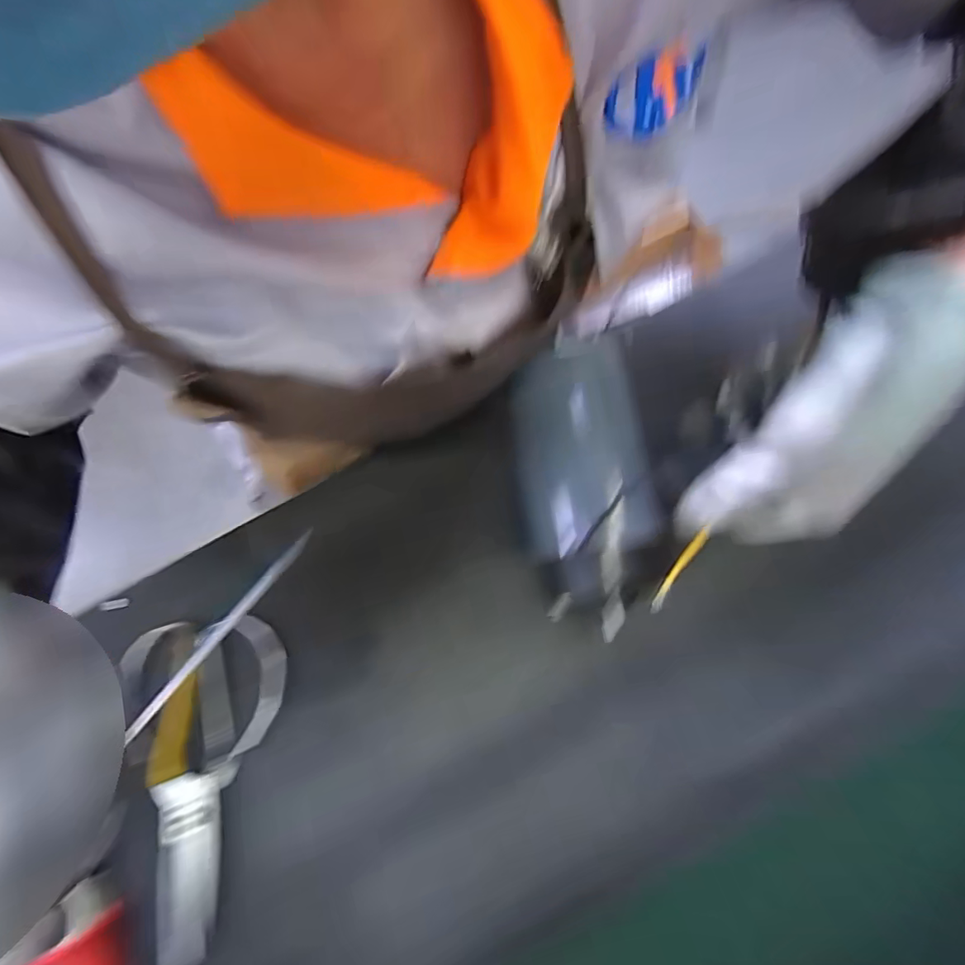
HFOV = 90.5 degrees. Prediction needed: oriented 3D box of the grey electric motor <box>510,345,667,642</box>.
[{"bbox_3d":[0.062,0.002,0.308,0.073,0.057,0.165,-8,76,-1],"label":"grey electric motor"}]

